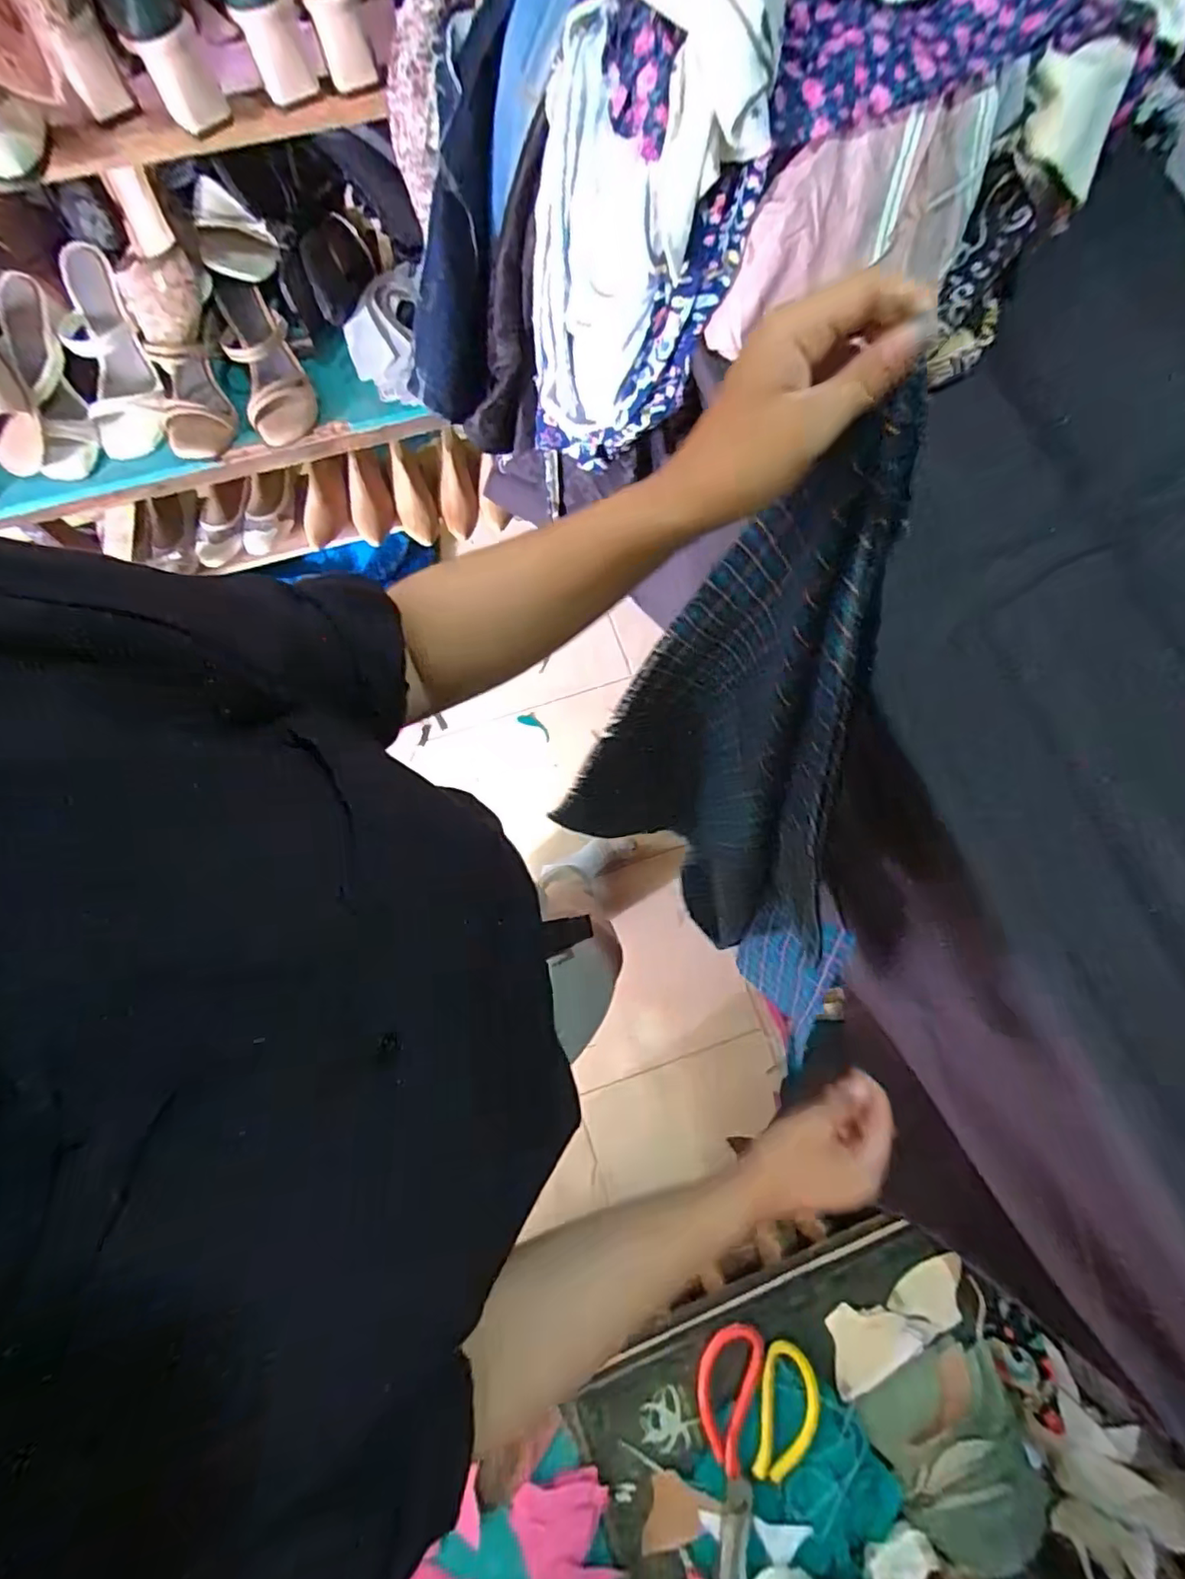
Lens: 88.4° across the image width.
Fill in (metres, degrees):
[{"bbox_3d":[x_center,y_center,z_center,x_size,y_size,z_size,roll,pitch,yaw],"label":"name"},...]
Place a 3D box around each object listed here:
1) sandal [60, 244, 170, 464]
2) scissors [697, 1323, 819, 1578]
[{"bbox_3d":[-0.603,-0.544,0.759,0.092,0.054,0.230,-8,107,-3],"label":"sandal"},{"bbox_3d":[0.156,0.616,0.556,0.108,0.032,0.195,-1,78,-1],"label":"scissors"}]

